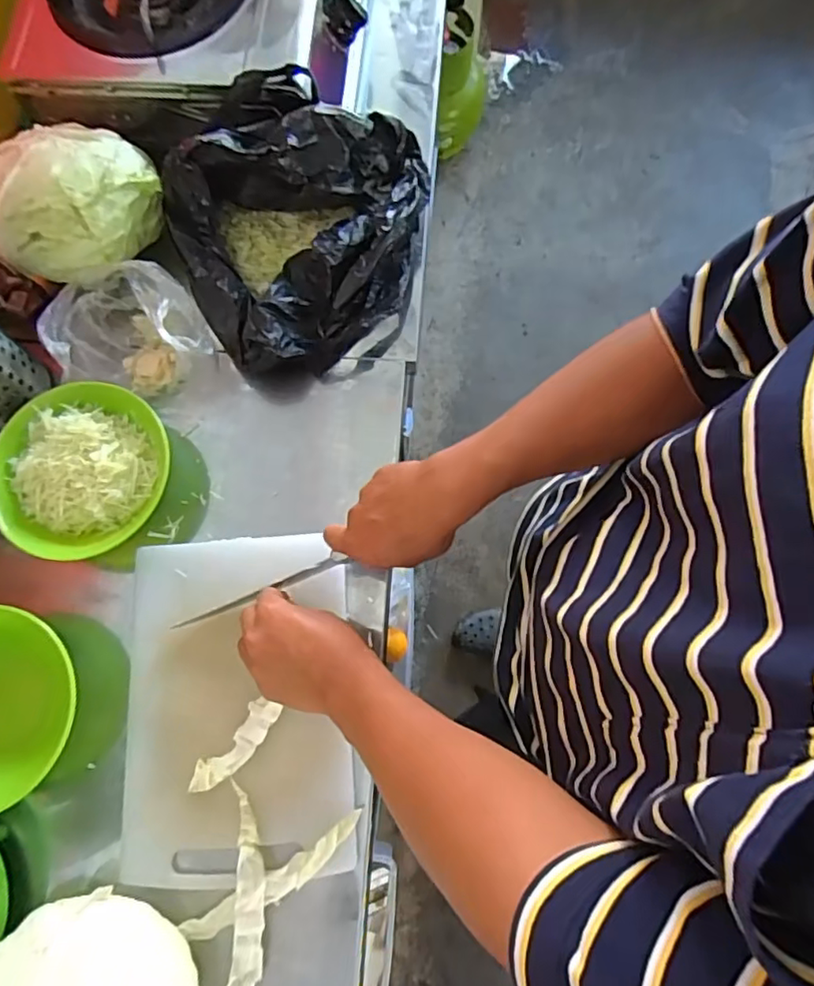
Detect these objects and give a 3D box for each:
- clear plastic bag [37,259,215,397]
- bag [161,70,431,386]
[{"bbox_3d":[-0.273,-0.161,0.600,0.151,0.090,0.113,8,76,4],"label":"clear plastic bag"},{"bbox_3d":[-0.114,-0.272,0.616,0.231,0.133,0.281,18,76,6],"label":"bag"}]

